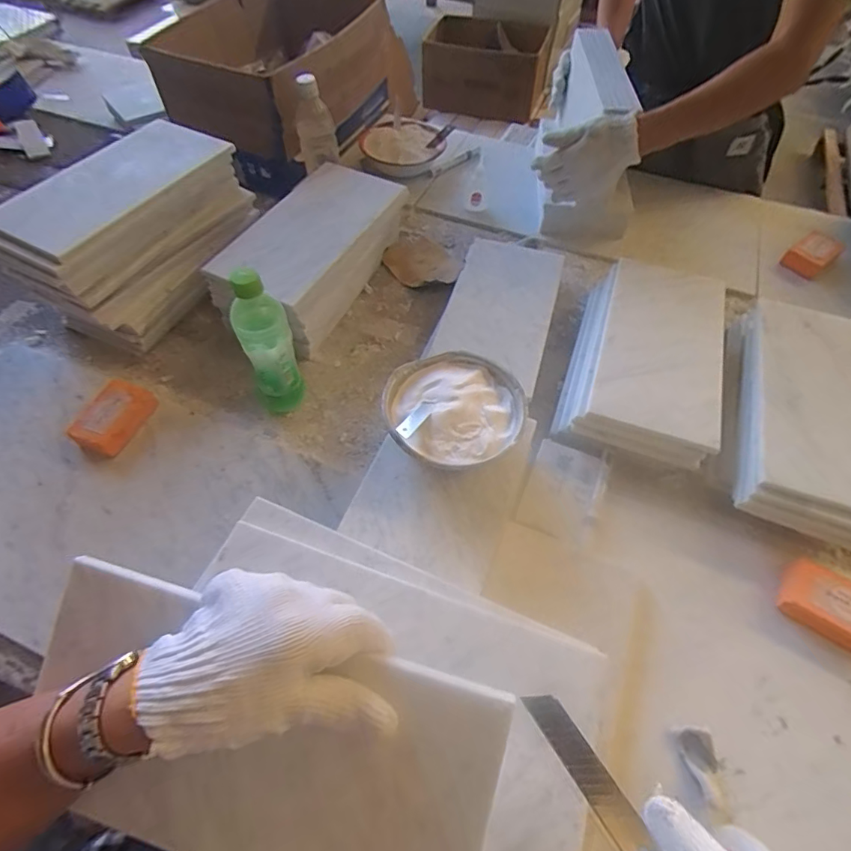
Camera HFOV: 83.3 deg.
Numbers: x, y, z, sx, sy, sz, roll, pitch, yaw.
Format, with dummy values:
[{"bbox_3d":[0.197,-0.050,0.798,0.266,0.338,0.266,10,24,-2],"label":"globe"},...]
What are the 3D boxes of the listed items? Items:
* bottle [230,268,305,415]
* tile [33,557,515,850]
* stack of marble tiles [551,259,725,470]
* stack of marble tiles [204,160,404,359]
[{"bbox_3d":[-0.192,-0.099,0.583,0.057,0.217,0.056,-17,60,-13],"label":"bottle"},{"bbox_3d":[-0.109,0.199,0.294,0.297,0.012,0.153,13,86,10],"label":"tile"},{"bbox_3d":[0.298,-0.092,0.660,0.175,0.077,0.309,17,59,8],"label":"stack of marble tiles"},{"bbox_3d":[-0.166,-0.257,0.741,0.156,0.139,0.297,27,60,13],"label":"stack of marble tiles"}]

